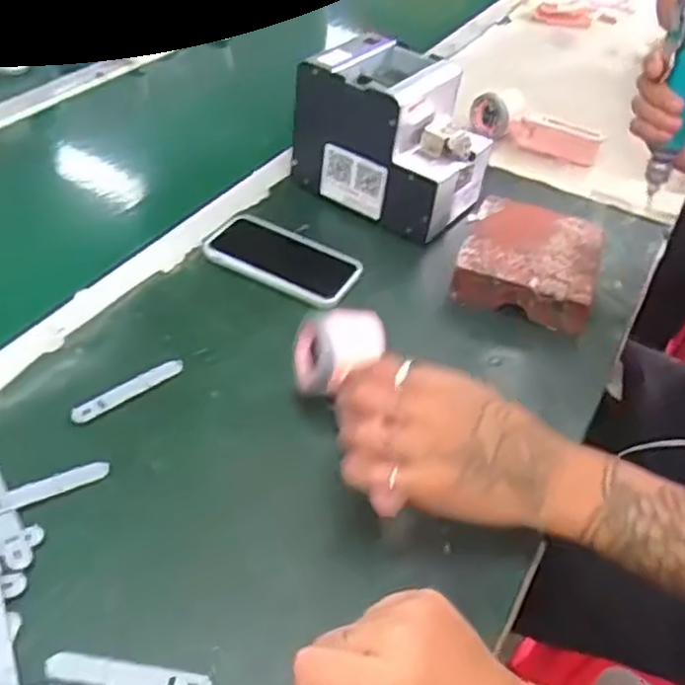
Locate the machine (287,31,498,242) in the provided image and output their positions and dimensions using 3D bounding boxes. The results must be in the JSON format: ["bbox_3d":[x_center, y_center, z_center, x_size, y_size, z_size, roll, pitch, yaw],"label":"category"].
[{"bbox_3d":[0.058,-0.222,0.781,0.177,0.142,0.131,29,47,23],"label":"machine"}]

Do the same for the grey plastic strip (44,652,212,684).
[{"bbox_3d":[-0.122,0.191,0.416,0.093,0.004,0.016,10,40,-2],"label":"grey plastic strip"}]

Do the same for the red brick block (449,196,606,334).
[{"bbox_3d":[0.184,-0.079,0.726,0.128,0.053,0.137,15,43,10],"label":"red brick block"}]

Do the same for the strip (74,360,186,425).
[{"bbox_3d":[-0.167,0.037,0.575,0.094,0.006,0.016,-31,54,-34],"label":"strip"}]

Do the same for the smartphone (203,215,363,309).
[{"bbox_3d":[-0.057,-0.081,0.712,0.150,0.015,0.085,26,46,20],"label":"smartphone"}]

